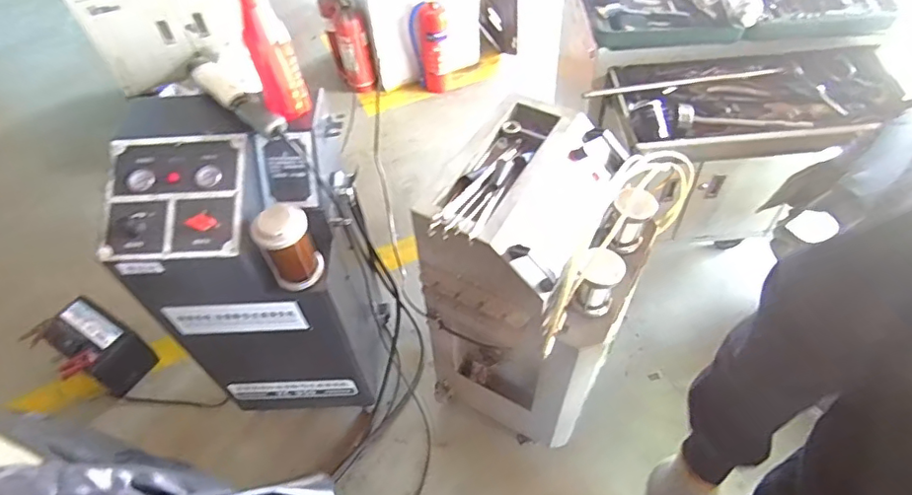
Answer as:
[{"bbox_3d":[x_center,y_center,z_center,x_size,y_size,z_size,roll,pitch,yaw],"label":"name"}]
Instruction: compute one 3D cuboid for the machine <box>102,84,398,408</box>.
[{"bbox_3d":[-0.453,0.078,1.412,0.437,0.870,0.372,-1,52,2],"label":"machine"}]

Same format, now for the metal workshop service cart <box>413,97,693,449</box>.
[{"bbox_3d":[0.208,0.115,1.389,0.411,0.839,0.507,25,57,20],"label":"metal workshop service cart"}]

